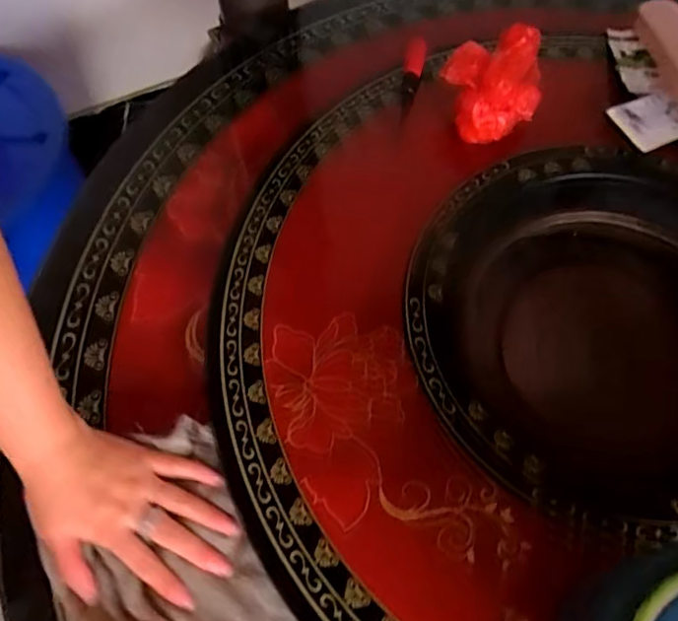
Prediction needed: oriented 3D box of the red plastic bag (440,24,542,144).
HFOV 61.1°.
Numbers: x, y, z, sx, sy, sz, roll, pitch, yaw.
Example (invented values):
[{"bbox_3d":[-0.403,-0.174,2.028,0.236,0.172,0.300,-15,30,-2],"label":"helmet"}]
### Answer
[{"bbox_3d":[0.163,-0.235,0.622,0.110,0.092,0.096,-35,68,-17],"label":"red plastic bag"}]

